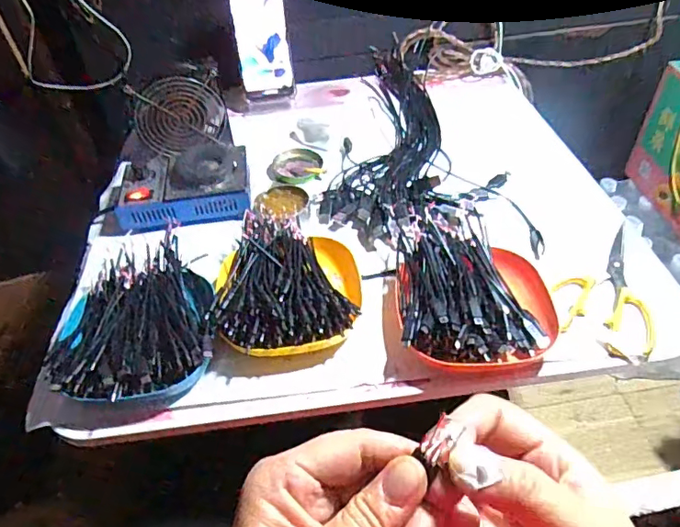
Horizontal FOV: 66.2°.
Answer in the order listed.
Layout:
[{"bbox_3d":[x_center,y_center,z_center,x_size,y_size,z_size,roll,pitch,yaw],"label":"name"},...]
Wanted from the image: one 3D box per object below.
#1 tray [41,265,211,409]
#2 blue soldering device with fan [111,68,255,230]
[{"bbox_3d":[-0.186,0.059,0.473,0.138,0.036,0.148,-11,47,-6],"label":"tray"},{"bbox_3d":[-0.198,-0.139,0.638,0.153,0.081,0.200,-12,47,-7],"label":"blue soldering device with fan"}]

